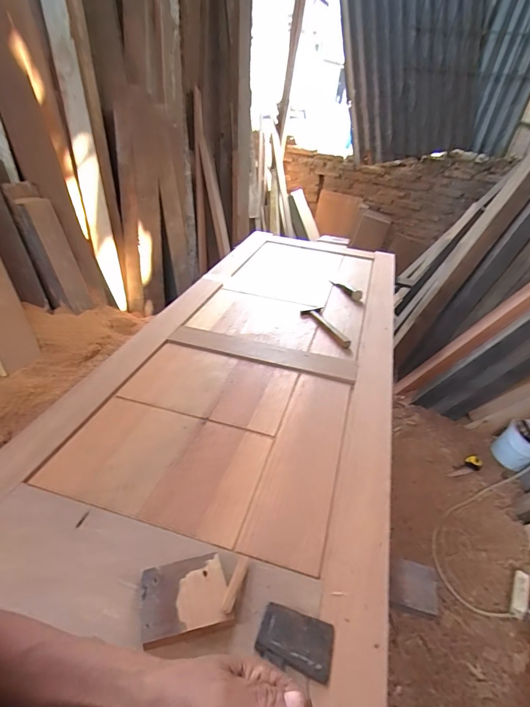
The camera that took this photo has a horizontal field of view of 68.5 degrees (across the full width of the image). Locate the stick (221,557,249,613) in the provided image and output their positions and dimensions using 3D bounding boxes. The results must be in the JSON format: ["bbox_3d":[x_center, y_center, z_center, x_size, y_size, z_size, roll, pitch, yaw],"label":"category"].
[{"bbox_3d":[-0.045,0.366,0.623,0.018,0.010,0.104,12,20,12],"label":"stick"}]

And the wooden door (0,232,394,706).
[{"bbox_3d":[0.022,-0.085,1.345,0.815,0.048,2.006,12,34,12],"label":"wooden door"}]

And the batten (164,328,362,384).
[{"bbox_3d":[-0.002,-0.006,1.232,0.582,0.027,0.129,10,34,10],"label":"batten"}]

